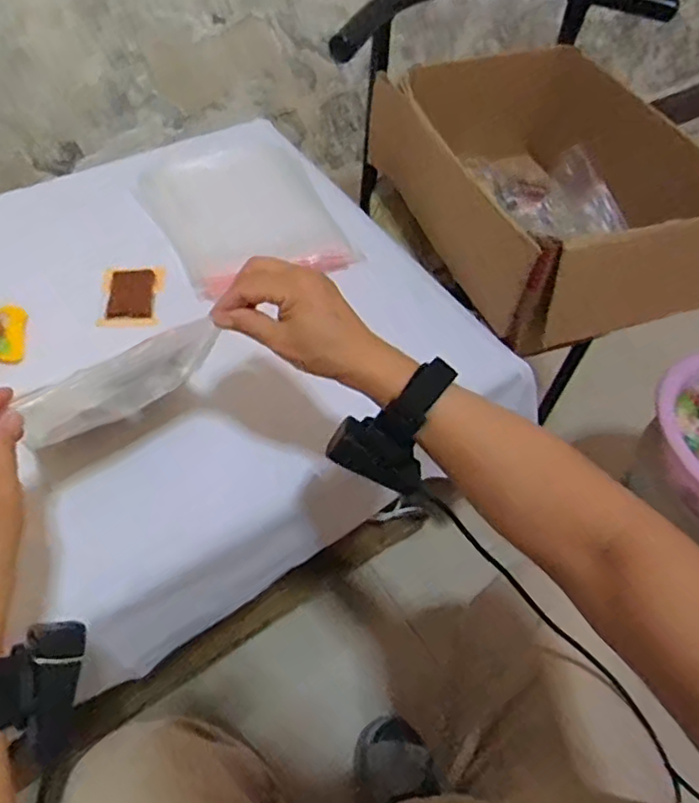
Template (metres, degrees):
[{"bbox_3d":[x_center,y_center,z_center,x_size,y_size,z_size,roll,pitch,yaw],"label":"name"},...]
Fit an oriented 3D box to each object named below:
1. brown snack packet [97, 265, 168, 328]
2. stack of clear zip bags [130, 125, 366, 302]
[{"bbox_3d":[-0.247,-0.121,0.683,0.069,0.005,0.089,-4,55,-7],"label":"brown snack packet"},{"bbox_3d":[-0.143,-0.254,0.768,0.211,0.032,0.290,-19,58,-17],"label":"stack of clear zip bags"}]

